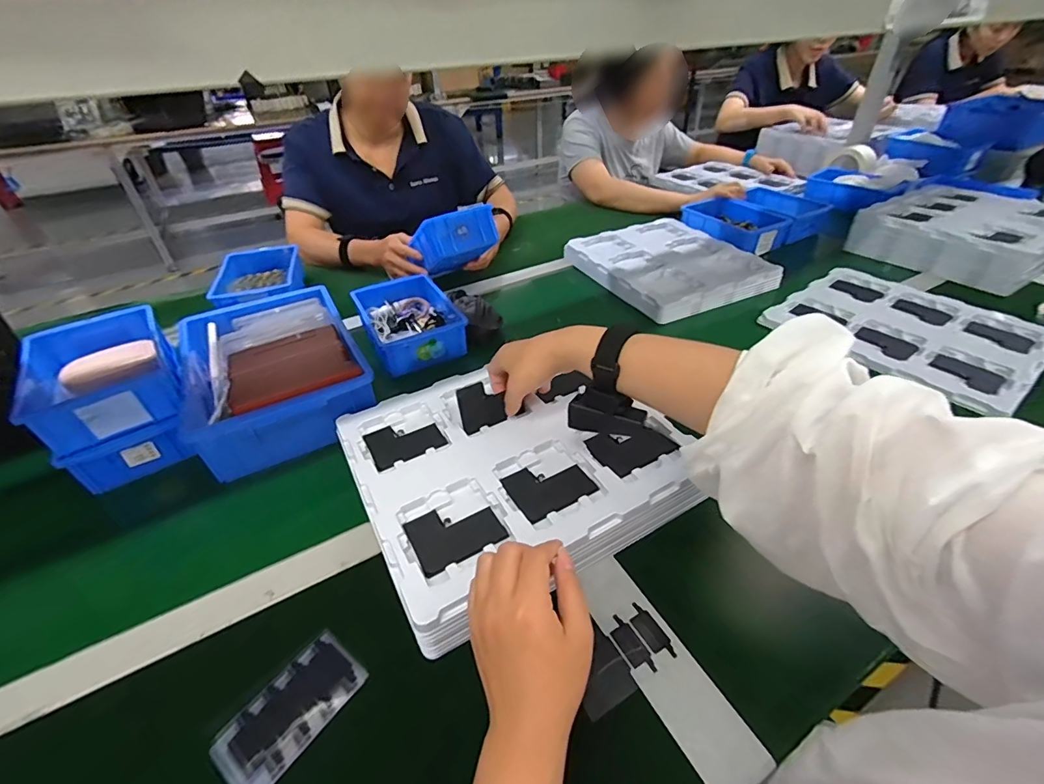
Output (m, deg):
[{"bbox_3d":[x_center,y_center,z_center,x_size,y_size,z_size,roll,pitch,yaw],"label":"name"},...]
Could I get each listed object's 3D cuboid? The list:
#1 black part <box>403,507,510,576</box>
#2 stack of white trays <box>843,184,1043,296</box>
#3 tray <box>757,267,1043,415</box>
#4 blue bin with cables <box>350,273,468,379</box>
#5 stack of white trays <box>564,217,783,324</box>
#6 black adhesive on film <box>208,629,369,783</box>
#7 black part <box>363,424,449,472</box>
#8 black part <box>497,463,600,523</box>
[{"bbox_3d":[-0.060,0.125,0.416,0.077,0.004,0.063,-21,41,-21],"label":"black part"},{"bbox_3d":[0.883,-0.317,0.920,0.336,0.085,0.289,-25,44,-25],"label":"stack of white trays"},{"bbox_3d":[0.595,-0.103,0.720,0.267,0.027,0.320,-29,46,-29],"label":"tray"},{"bbox_3d":[-0.181,-0.112,0.746,0.130,0.066,0.202,-21,43,-21],"label":"blue bin with cables"},{"bbox_3d":[0.285,-0.255,0.914,0.284,0.045,0.322,-19,42,-20],"label":"stack of white trays"},{"bbox_3d":[-0.176,0.241,0.352,0.060,0.005,0.102,24,46,28],"label":"black adhesive on film"},{"bbox_3d":[-0.130,0.054,0.513,0.077,0.005,0.068,-22,41,-22],"label":"black part"},{"bbox_3d":[0.027,0.091,0.453,0.078,0.005,0.061,-21,41,-21],"label":"black part"}]

